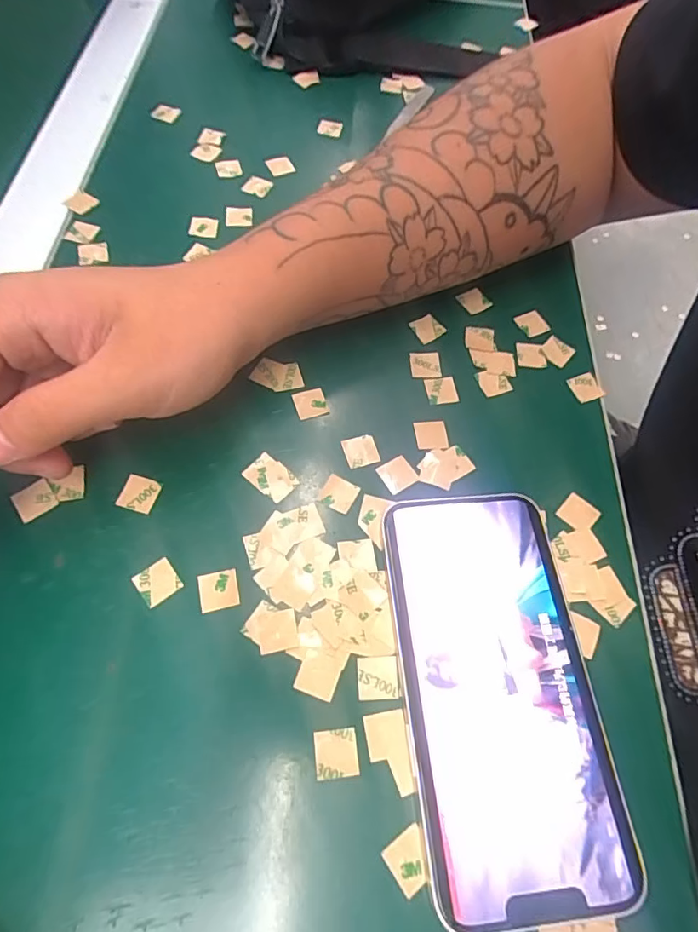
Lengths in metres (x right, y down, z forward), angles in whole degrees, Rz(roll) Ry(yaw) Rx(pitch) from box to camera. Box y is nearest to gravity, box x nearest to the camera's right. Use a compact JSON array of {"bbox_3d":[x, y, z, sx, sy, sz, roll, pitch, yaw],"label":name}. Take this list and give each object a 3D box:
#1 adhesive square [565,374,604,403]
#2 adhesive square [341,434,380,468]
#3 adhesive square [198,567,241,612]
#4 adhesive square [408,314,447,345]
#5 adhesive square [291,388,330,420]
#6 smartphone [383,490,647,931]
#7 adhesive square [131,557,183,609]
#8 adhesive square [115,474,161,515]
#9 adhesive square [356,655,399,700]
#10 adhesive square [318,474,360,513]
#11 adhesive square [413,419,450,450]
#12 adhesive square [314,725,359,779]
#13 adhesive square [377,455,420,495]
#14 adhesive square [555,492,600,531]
[{"bbox_3d":[0.123,-0.041,0.266,0.016,0.004,0.014,-15,64,-10],"label":"adhesive square"},{"bbox_3d":[0.006,-0.008,0.239,0.015,0.004,0.015,-14,64,-10],"label":"adhesive square"},{"bbox_3d":[-0.053,0.050,0.207,0.015,0.004,0.015,-11,64,-9],"label":"adhesive square"},{"bbox_3d":[0.042,-0.074,0.276,0.016,0.004,0.015,-29,77,-11],"label":"adhesive square"},{"bbox_3d":[-0.019,-0.031,0.249,0.015,0.004,0.015,-15,64,-10],"label":"adhesive square"},{"bbox_3d":[0.055,0.080,0.196,0.070,0.008,0.144,-4,63,-5],"label":"smartphone"},{"bbox_3d":[-0.077,0.047,0.207,0.015,0.004,0.015,-35,70,-20],"label":"adhesive square"},{"bbox_3d":[-0.091,0.012,0.224,0.016,0.004,0.015,17,69,3],"label":"adhesive square"},{"bbox_3d":[0.011,0.081,0.197,0.015,0.004,0.015,-2,66,-3],"label":"adhesive square"},{"bbox_3d":[-0.005,0.012,0.230,0.016,0.004,0.015,26,65,9],"label":"adhesive square"},{"bbox_3d":[0.040,-0.016,0.246,0.015,0.004,0.016,-5,63,-5],"label":"adhesive square"},{"bbox_3d":[-0.005,0.103,0.185,0.015,0.004,0.015,-5,62,-4],"label":"adhesive square"},{"bbox_3d":[0.022,0.003,0.235,0.015,0.004,0.015,-28,68,-16],"label":"adhesive square"},{"bbox_3d":[0.104,0.021,0.234,0.015,0.004,0.015,40,71,17],"label":"adhesive square"}]

